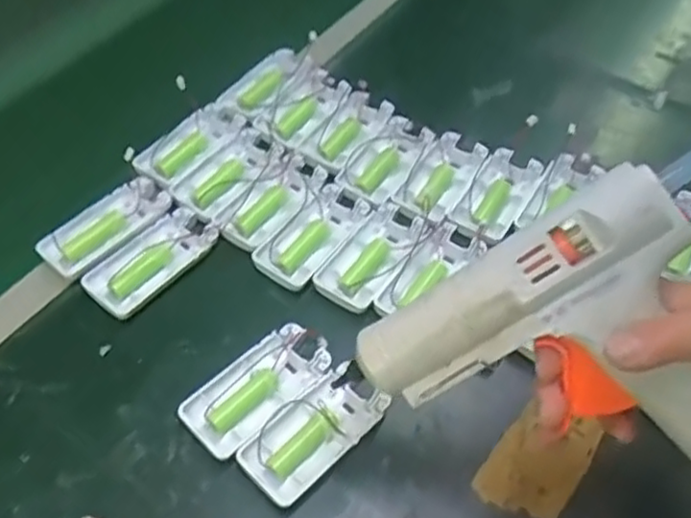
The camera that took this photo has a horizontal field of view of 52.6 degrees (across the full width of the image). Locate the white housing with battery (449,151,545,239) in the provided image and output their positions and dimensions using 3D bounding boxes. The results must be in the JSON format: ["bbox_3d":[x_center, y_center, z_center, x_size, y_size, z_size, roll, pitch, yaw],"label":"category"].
[{"bbox_3d":[0.121,-0.050,0.559,0.046,0.019,0.096,25,56,15],"label":"white housing with battery"}]

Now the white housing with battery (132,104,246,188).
[{"bbox_3d":[-0.130,-0.097,0.584,0.043,0.017,0.104,28,56,17],"label":"white housing with battery"}]

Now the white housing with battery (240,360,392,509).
[{"bbox_3d":[-0.017,0.101,0.420,0.091,0.024,0.047,-36,63,-29],"label":"white housing with battery"}]

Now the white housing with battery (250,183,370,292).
[{"bbox_3d":[-0.025,-0.023,0.521,0.049,0.016,0.097,27,56,17],"label":"white housing with battery"}]

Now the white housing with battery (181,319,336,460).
[{"bbox_3d":[-0.054,0.080,0.442,0.046,0.014,0.098,37,59,22],"label":"white housing with battery"}]

